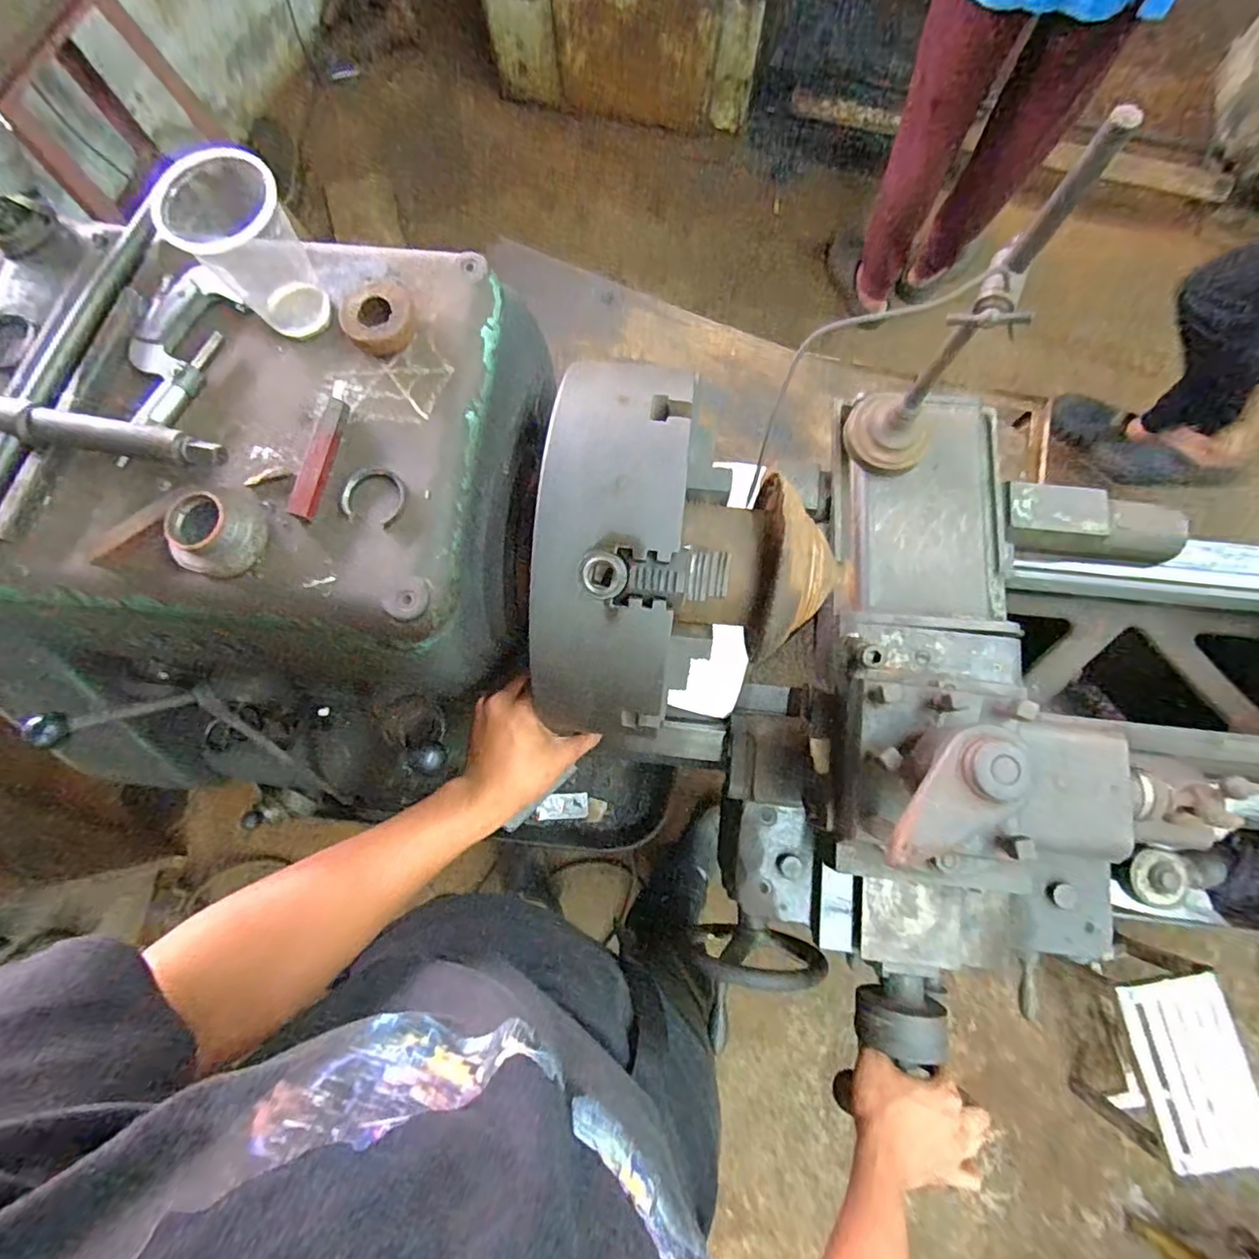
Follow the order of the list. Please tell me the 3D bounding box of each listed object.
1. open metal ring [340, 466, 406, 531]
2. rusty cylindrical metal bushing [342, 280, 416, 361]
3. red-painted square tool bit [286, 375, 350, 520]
[{"bbox_3d":[-0.171,-0.091,0.400,0.041,0.007,0.037,18,79,5],"label":"open metal ring"},{"bbox_3d":[-0.175,-0.220,0.419,0.050,0.028,0.043,-38,80,-7],"label":"rusty cylindrical metal bushing"},{"bbox_3d":[-0.208,-0.124,0.406,0.020,0.007,0.102,11,78,4],"label":"red-painted square tool bit"}]

